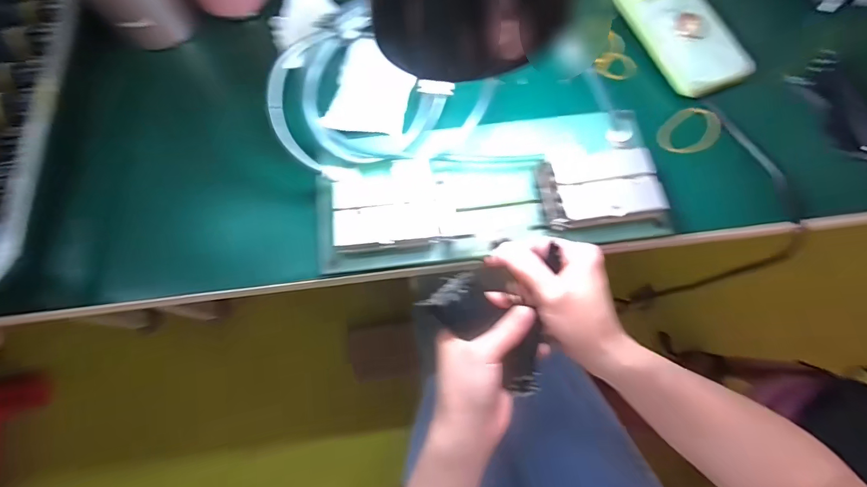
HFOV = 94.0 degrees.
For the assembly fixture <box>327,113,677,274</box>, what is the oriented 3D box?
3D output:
[{"bbox_3d":[0.042,-0.044,0.331,0.266,0.033,0.105,-7,73,-1],"label":"assembly fixture"}]

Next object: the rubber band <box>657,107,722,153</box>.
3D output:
[{"bbox_3d":[0.231,-0.101,0.364,0.056,0.008,0.042,-44,77,-11],"label":"rubber band"}]

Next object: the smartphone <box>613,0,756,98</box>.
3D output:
[{"bbox_3d":[0.230,-0.212,0.383,0.083,0.010,0.156,-22,77,-5],"label":"smartphone"}]

